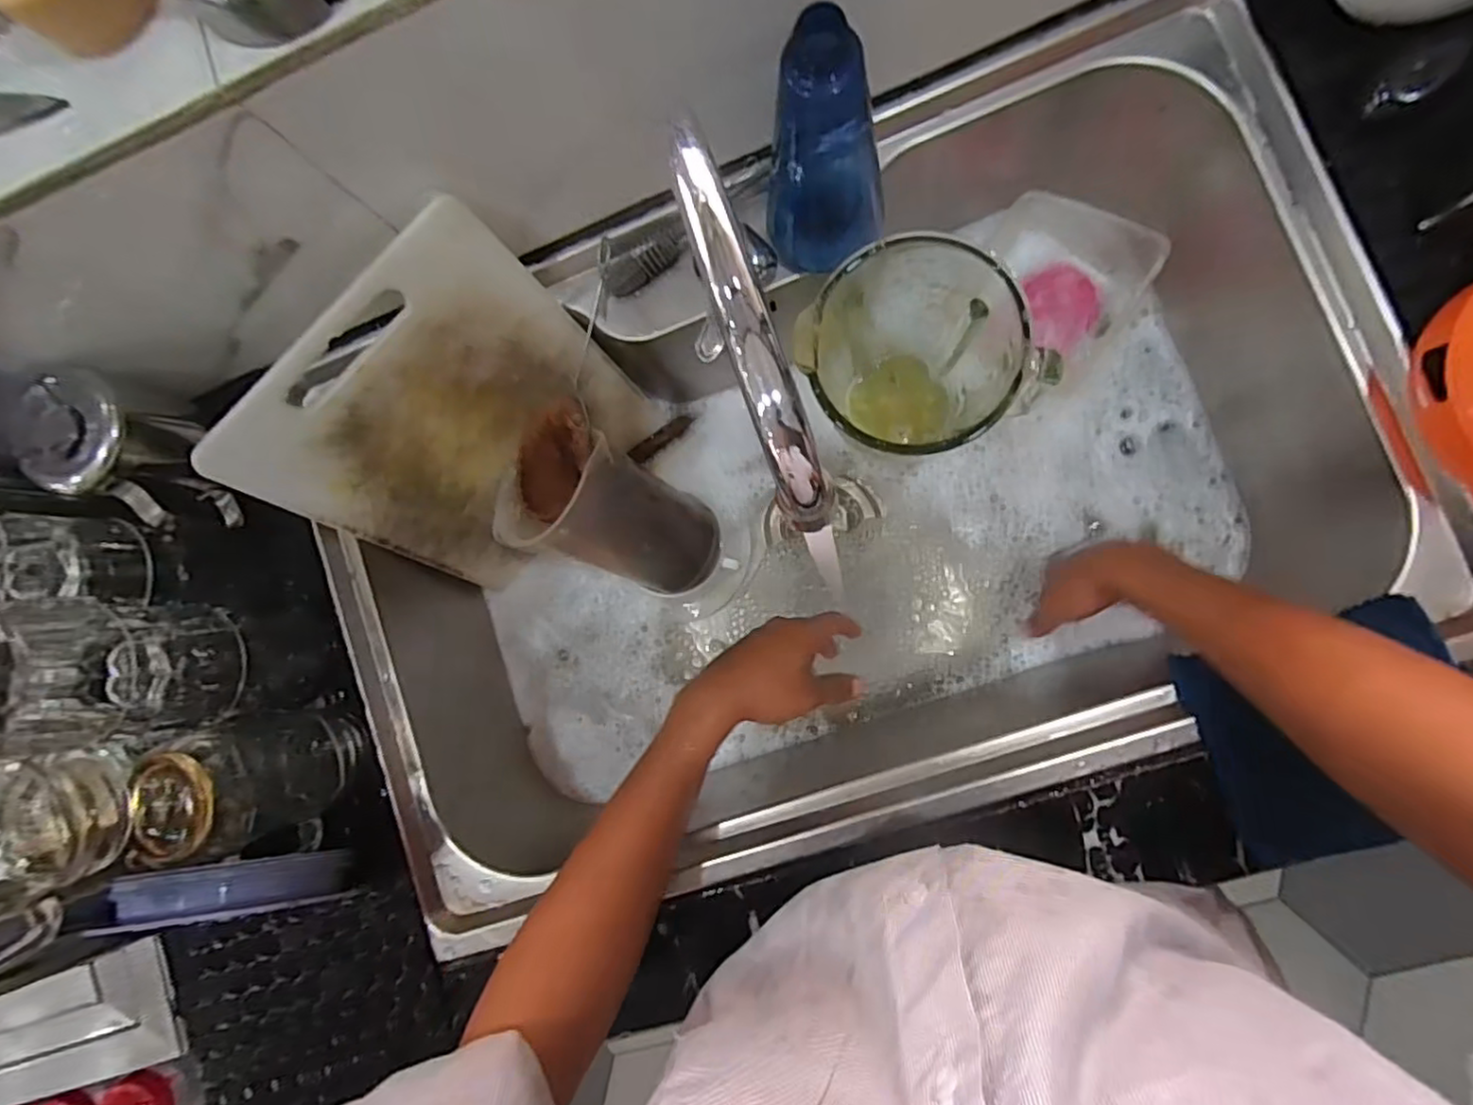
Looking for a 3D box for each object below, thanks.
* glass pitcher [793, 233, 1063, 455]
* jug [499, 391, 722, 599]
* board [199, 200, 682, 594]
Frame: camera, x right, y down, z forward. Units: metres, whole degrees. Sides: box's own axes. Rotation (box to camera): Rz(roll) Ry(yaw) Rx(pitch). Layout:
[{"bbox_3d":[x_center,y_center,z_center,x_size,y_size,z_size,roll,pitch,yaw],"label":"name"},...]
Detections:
[{"bbox_3d":[0.134,-0.140,0.540,0.142,0.189,0.140,-41,82,5],"label":"glass pitcher"},{"bbox_3d":[-0.107,-0.032,0.611,0.102,0.184,0.140,40,104,43],"label":"jug"},{"bbox_3d":[-0.215,-0.096,0.550,0.245,0.280,0.015,-45,58,4],"label":"board"}]

